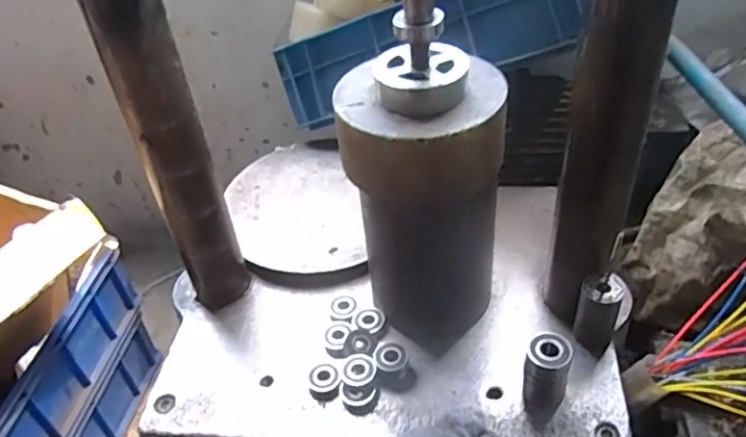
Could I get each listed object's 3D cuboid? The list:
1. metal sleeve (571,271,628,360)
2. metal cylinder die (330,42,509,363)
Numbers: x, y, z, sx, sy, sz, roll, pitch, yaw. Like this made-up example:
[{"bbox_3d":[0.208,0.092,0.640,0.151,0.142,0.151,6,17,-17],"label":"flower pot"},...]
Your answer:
[{"bbox_3d":[0.224,0.091,0.607,0.046,0.078,0.038,-34,48,-29],"label":"metal sleeve"},{"bbox_3d":[0.049,-0.015,0.594,0.123,0.276,0.119,-3,41,3],"label":"metal cylinder die"}]

